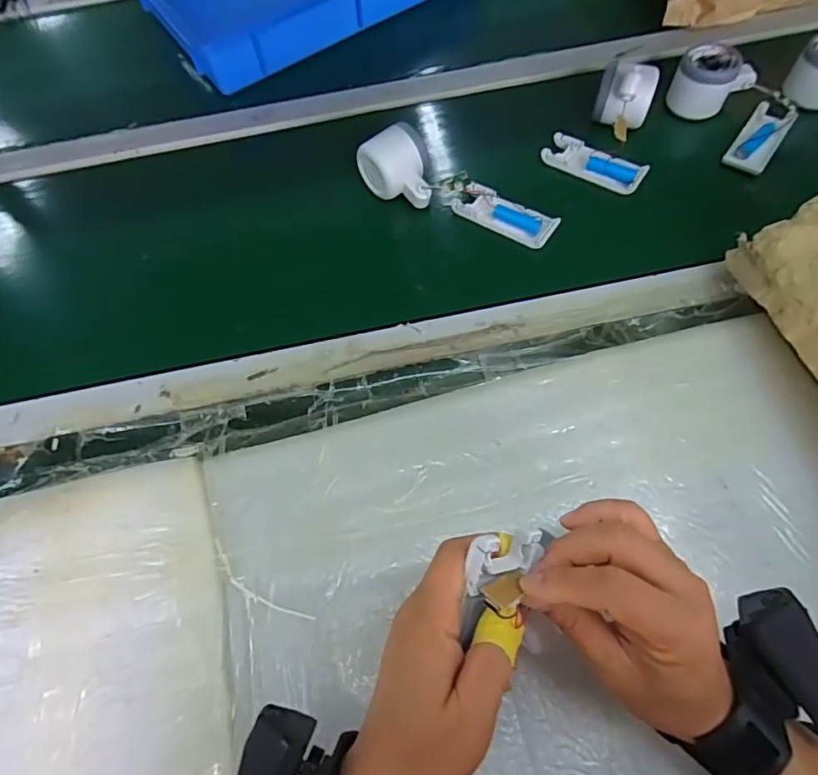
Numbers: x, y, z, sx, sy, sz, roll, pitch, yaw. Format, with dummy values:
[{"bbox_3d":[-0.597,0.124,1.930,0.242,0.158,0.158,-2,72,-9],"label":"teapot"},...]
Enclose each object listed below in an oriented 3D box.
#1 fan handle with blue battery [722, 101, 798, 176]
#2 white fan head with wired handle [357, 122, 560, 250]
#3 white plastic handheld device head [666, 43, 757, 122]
[{"bbox_3d":[0.370,-0.263,0.538,0.040,0.019,0.097,33,70,17],"label":"fan handle with blue battery"},{"bbox_3d":[0.048,-0.201,0.504,0.202,0.050,0.053,25,68,14],"label":"white fan head with wired handle"},{"bbox_3d":[0.326,-0.329,0.556,0.069,0.055,0.053,40,73,20],"label":"white plastic handheld device head"}]

